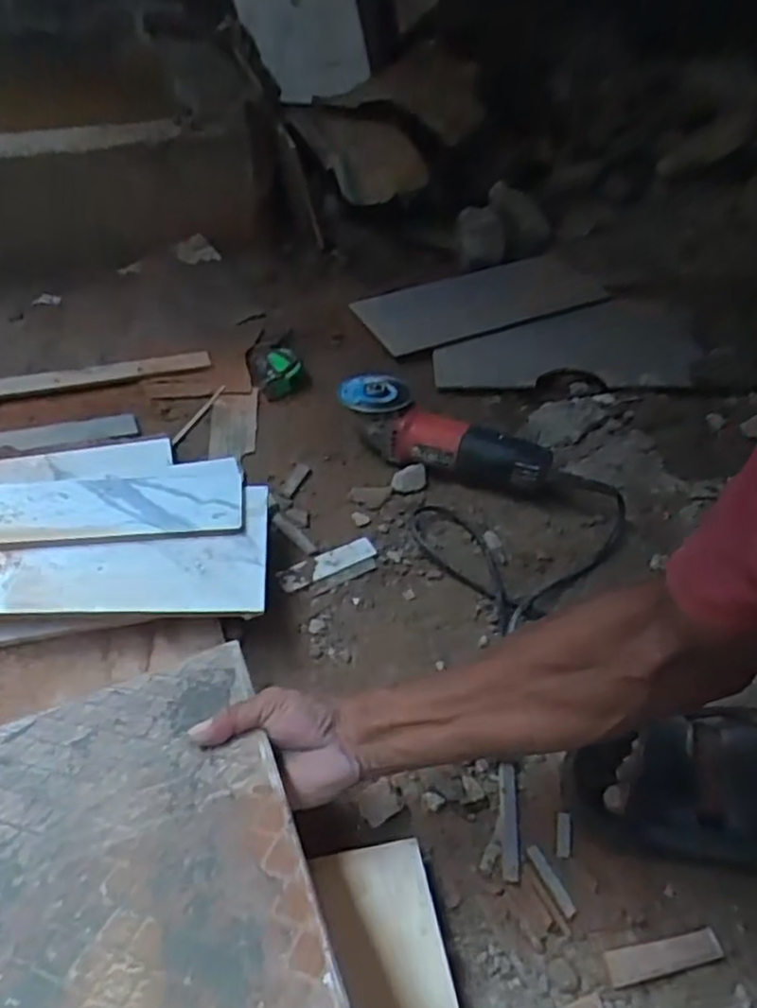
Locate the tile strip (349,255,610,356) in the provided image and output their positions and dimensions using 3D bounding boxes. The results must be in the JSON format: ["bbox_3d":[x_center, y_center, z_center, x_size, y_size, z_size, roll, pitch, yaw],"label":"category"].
[{"bbox_3d":[0.166,-0.332,1.136,0.389,0.015,0.153,-19,50,-17],"label":"tile strip"}]

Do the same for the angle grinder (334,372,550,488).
[{"bbox_3d":[0.077,-0.075,0.855,0.254,0.078,0.074,25,48,17],"label":"angle grinder"}]

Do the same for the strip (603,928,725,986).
[{"bbox_3d":[0.206,0.325,0.509,0.087,0.006,0.021,-5,47,-12],"label":"strip"}]

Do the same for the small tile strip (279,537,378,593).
[{"bbox_3d":[-0.054,0.063,0.749,0.109,0.006,0.029,-22,52,-25],"label":"small tile strip"}]

